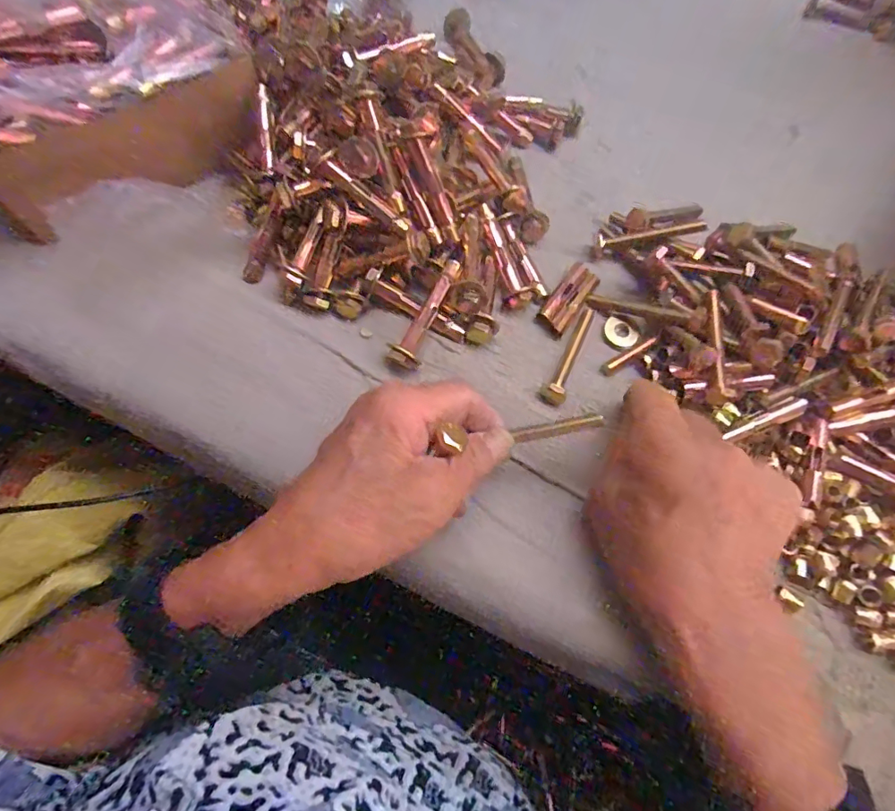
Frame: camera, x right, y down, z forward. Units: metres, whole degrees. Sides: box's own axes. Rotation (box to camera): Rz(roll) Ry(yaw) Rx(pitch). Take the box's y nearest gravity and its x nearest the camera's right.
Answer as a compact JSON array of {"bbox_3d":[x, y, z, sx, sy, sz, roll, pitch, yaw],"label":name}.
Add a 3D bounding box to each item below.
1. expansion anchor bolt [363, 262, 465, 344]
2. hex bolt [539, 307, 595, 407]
[{"bbox_3d":[-0.018,-0.055,0.289,0.063,0.018,0.016,30,70,-4],"label":"expansion anchor bolt"},{"bbox_3d":[0.069,-0.030,0.293,0.013,0.010,0.069,23,68,8],"label":"hex bolt"}]

